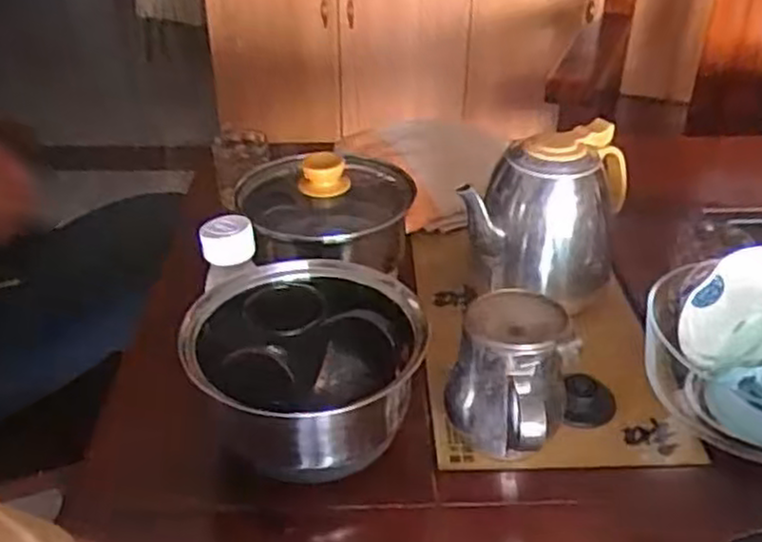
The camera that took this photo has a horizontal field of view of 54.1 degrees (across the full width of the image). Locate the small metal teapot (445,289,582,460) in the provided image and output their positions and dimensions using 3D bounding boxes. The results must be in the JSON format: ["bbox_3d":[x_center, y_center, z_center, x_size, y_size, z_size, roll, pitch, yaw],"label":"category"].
[{"bbox_3d":[0.091,0.080,0.523,0.081,0.102,0.100,13,36,19],"label":"small metal teapot"}]

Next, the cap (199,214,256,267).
[{"bbox_3d":[-0.124,-0.025,0.600,0.041,0.029,0.041,0,34,0],"label":"cap"}]

